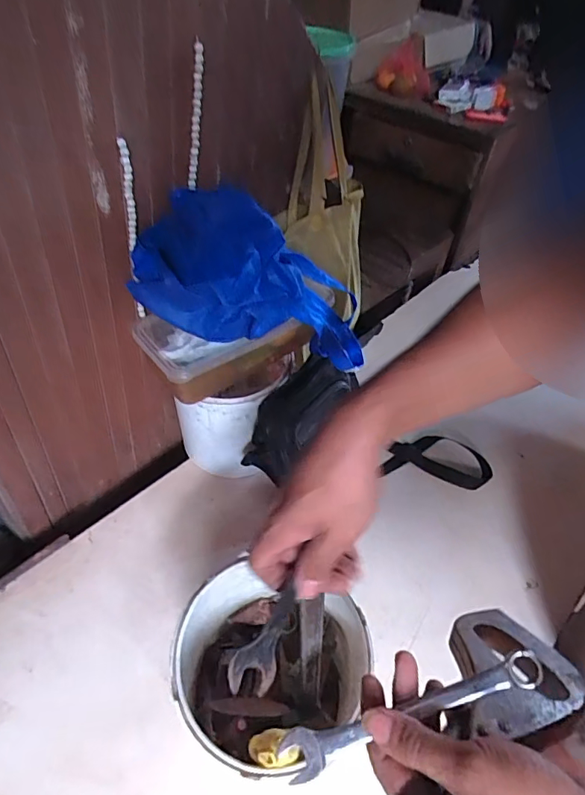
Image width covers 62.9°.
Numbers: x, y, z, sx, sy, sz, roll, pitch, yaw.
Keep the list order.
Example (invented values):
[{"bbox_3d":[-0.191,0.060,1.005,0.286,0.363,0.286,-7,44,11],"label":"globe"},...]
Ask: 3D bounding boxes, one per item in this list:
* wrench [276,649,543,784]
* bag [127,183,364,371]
[{"bbox_3d":[0.079,0.201,0.305,0.176,0.015,0.026,-13,44,-7],"label":"wrench"},{"bbox_3d":[-0.018,-0.121,0.610,0.336,0.159,0.104,21,29,-38],"label":"bag"}]

